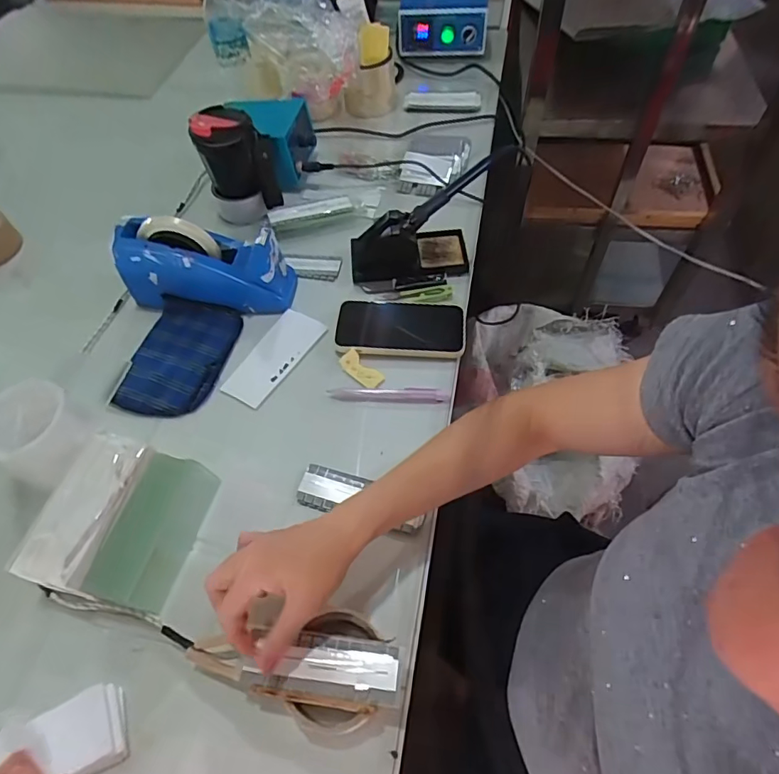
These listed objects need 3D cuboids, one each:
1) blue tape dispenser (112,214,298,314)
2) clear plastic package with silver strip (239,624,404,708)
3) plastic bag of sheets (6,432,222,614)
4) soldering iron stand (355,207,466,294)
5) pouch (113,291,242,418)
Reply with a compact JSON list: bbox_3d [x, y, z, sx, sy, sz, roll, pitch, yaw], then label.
[{"bbox_3d":[-0.234,-0.153,0.653,0.219,0.126,0.065,8,56,-7],"label":"blue tape dispenser"},{"bbox_3d":[-0.054,0.226,0.413,0.124,0.008,0.045,3,57,9],"label":"clear plastic package with silver strip"},{"bbox_3d":[-0.264,0.132,0.498,0.132,0.064,0.141,9,58,9],"label":"plastic bag of sheets"},{"bbox_3d":[0.028,-0.190,0.679,0.160,0.068,0.092,-11,57,-4],"label":"soldering iron stand"},{"bbox_3d":[-0.262,-0.042,0.625,0.108,0.019,0.161,9,58,9],"label":"pouch"}]

